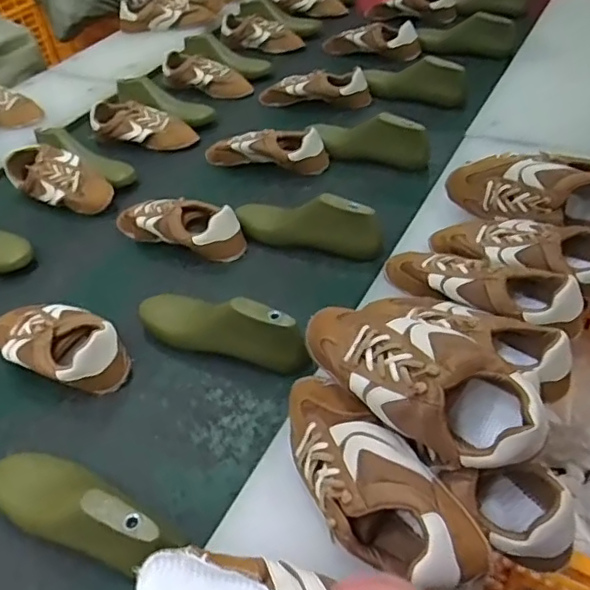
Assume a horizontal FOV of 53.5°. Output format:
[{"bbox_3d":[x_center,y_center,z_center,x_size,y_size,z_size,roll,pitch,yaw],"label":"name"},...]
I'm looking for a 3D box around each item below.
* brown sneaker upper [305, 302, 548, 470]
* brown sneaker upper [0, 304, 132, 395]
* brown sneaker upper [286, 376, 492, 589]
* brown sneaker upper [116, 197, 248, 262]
[{"bbox_3d":[0.108,0.081,0.550,0.239,0.082,0.090,27,54,30],"label":"brown sneaker upper"},{"bbox_3d":[-0.335,0.061,0.806,0.235,0.075,0.105,21,50,28],"label":"brown sneaker upper"},{"bbox_3d":[0.058,0.167,0.548,0.094,0.077,0.234,-29,46,-22],"label":"brown sneaker upper"},{"bbox_3d":[-0.202,-0.118,0.973,0.250,0.074,0.089,11,48,18],"label":"brown sneaker upper"}]

